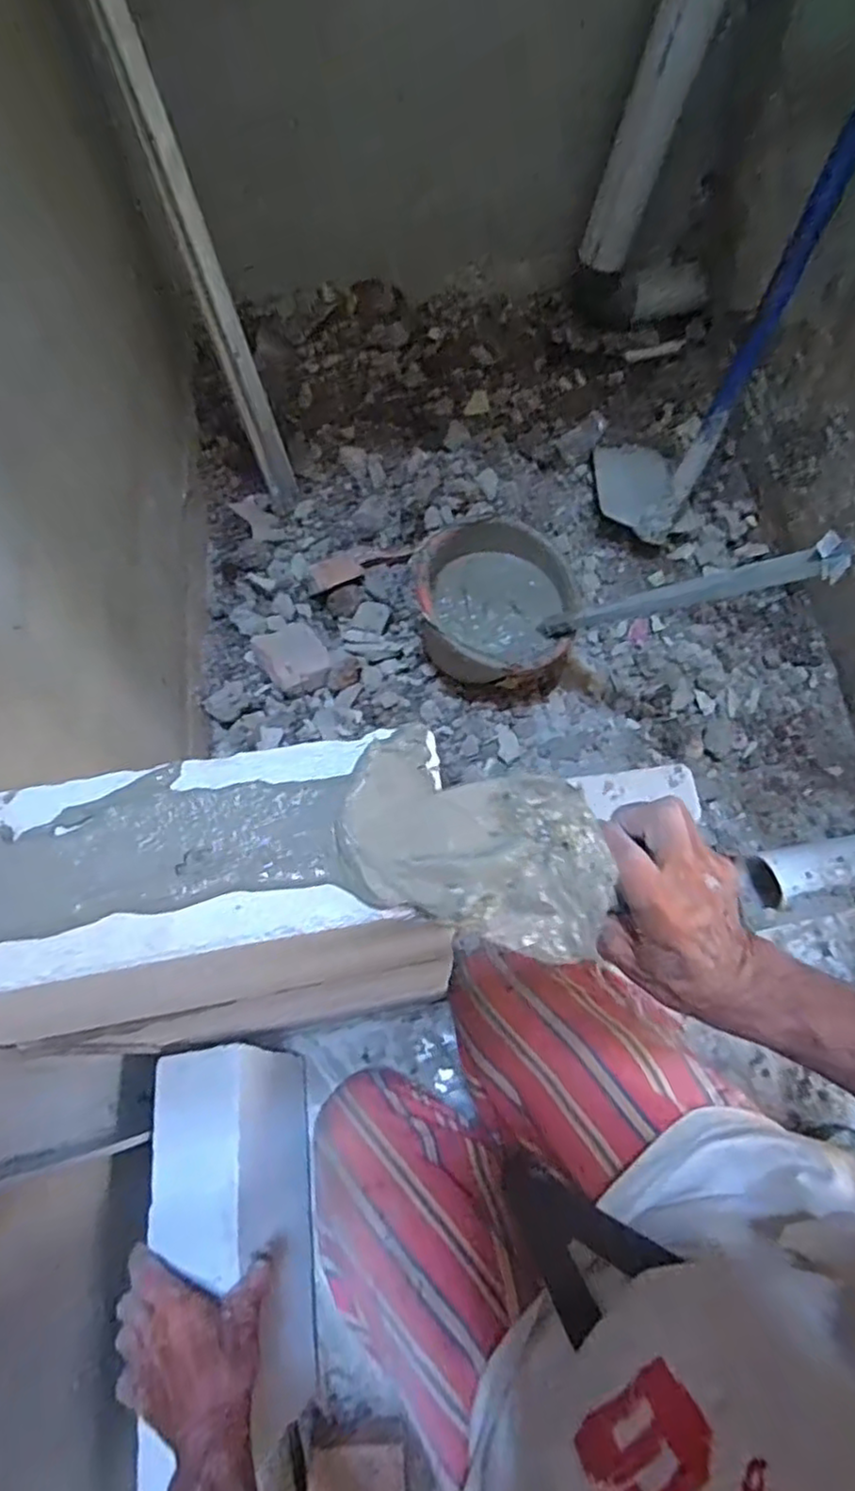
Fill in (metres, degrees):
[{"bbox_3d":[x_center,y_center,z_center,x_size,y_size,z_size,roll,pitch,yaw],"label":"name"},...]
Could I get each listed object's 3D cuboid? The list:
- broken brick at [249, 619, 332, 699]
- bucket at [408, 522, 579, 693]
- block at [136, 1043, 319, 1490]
[{"bbox_3d":[-0.209,-0.140,1.052,0.098,0.055,0.115,-35,70,-12],"label":"broken brick"},{"bbox_3d":[0.106,-0.194,1.015,0.222,0.191,0.216,-1,67,2],"label":"bucket"},{"bbox_3d":[-0.174,0.448,0.619,0.092,0.203,0.307,-8,67,-1],"label":"block"}]

